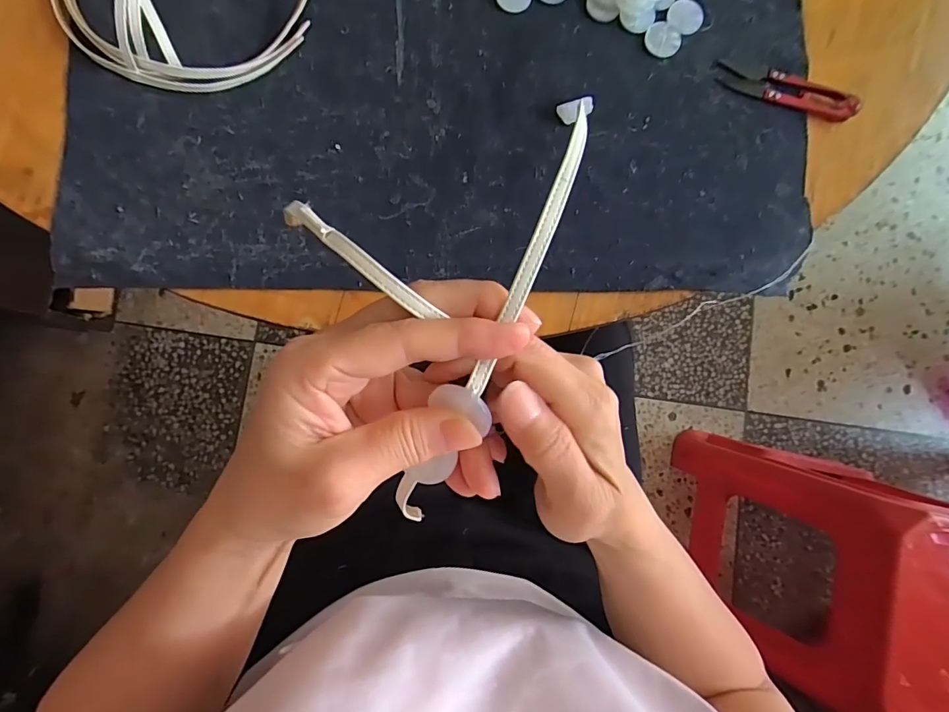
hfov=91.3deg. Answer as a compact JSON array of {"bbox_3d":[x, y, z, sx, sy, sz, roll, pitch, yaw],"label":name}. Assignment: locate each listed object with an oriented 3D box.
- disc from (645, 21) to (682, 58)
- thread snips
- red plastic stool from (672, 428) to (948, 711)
[{"bbox_3d":[0.136,-0.228,0.333,0.023,0.004,0.026,-43,90,-5],"label":"disc"},{"bbox_3d":[0.226,-0.193,0.334,0.099,0.009,0.023,17,85,-2],"label":"thread snips"},{"bbox_3d":[0.633,0.354,0.817,0.383,0.467,0.325,11,84,-2],"label":"red plastic stool"}]

